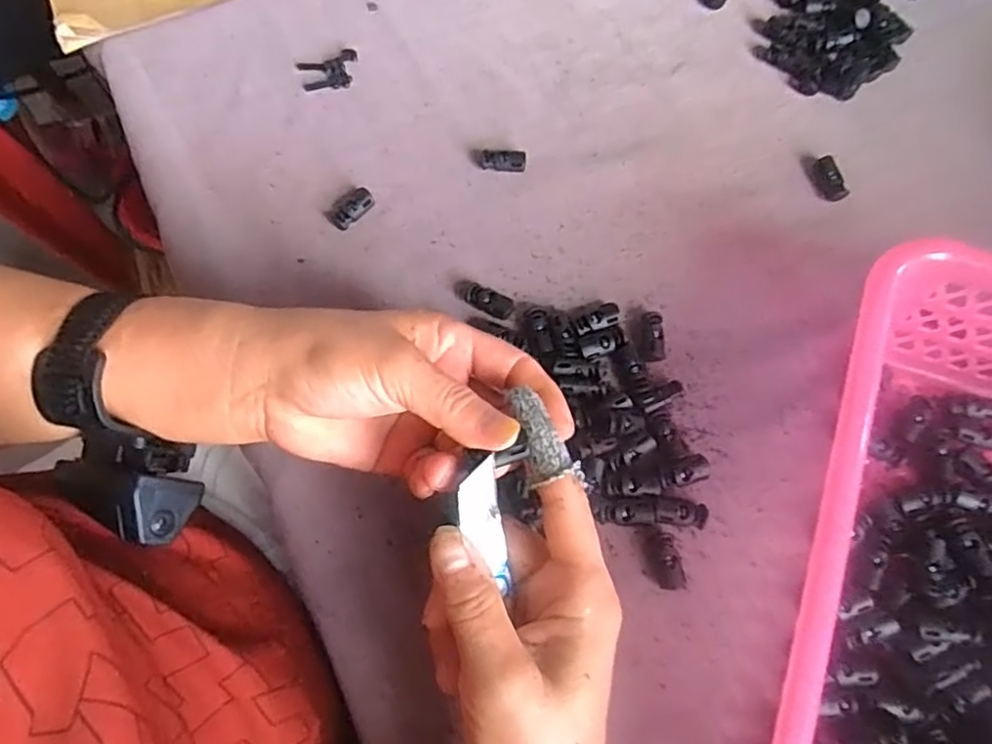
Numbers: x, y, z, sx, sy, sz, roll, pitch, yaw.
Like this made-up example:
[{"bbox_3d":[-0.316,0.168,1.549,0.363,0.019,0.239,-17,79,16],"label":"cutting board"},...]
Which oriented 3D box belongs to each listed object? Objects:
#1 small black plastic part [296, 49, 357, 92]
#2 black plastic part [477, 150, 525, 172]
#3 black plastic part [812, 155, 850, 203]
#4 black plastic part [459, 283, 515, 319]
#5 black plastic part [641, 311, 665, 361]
[{"bbox_3d":[-0.108,-0.197,0.423,0.039,0.004,0.026,-18,72,-7],"label":"small black plastic part"},{"bbox_3d":[0.004,-0.130,0.399,0.028,0.006,0.013,4,71,1],"label":"black plastic part"},{"bbox_3d":[0.205,-0.119,0.398,0.011,0.009,0.029,-11,71,-5],"label":"black plastic part"},{"bbox_3d":[-0.006,-0.041,0.371,0.034,0.008,0.012,27,73,8],"label":"black plastic part"},{"bbox_3d":[0.087,-0.019,0.363,0.013,0.009,0.028,0,71,-1],"label":"black plastic part"}]

